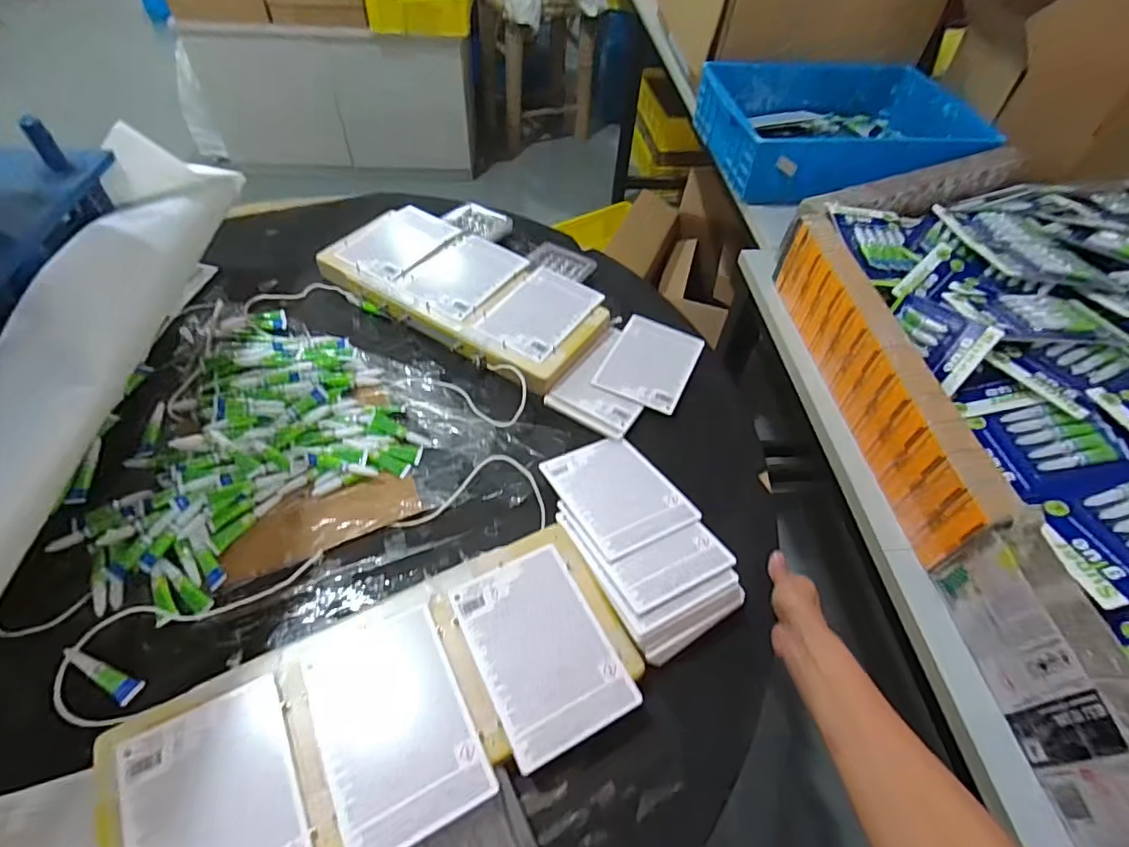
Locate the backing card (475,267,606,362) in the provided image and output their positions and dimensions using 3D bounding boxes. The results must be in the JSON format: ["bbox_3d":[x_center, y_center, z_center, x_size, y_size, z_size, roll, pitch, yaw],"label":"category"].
[{"bbox_3d":[-0.031,-0.161,0.782,0.115,0.005,0.161,30,56,19],"label":"backing card"}]

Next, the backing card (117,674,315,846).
[{"bbox_3d":[-0.260,0.297,0.414,0.115,0.007,0.166,-21,60,-20],"label":"backing card"}]

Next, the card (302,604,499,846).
[{"bbox_3d":[-0.141,0.248,0.459,0.116,0.006,0.169,-20,56,-18],"label":"card"}]

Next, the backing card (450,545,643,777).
[{"bbox_3d":[-0.021,0.204,0.504,0.115,0.006,0.166,-22,57,-19],"label":"backing card"}]

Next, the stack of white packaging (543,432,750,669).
[{"bbox_3d":[0.072,0.110,0.592,0.128,0.054,0.250,-21,56,-19],"label":"stack of white packaging"}]

